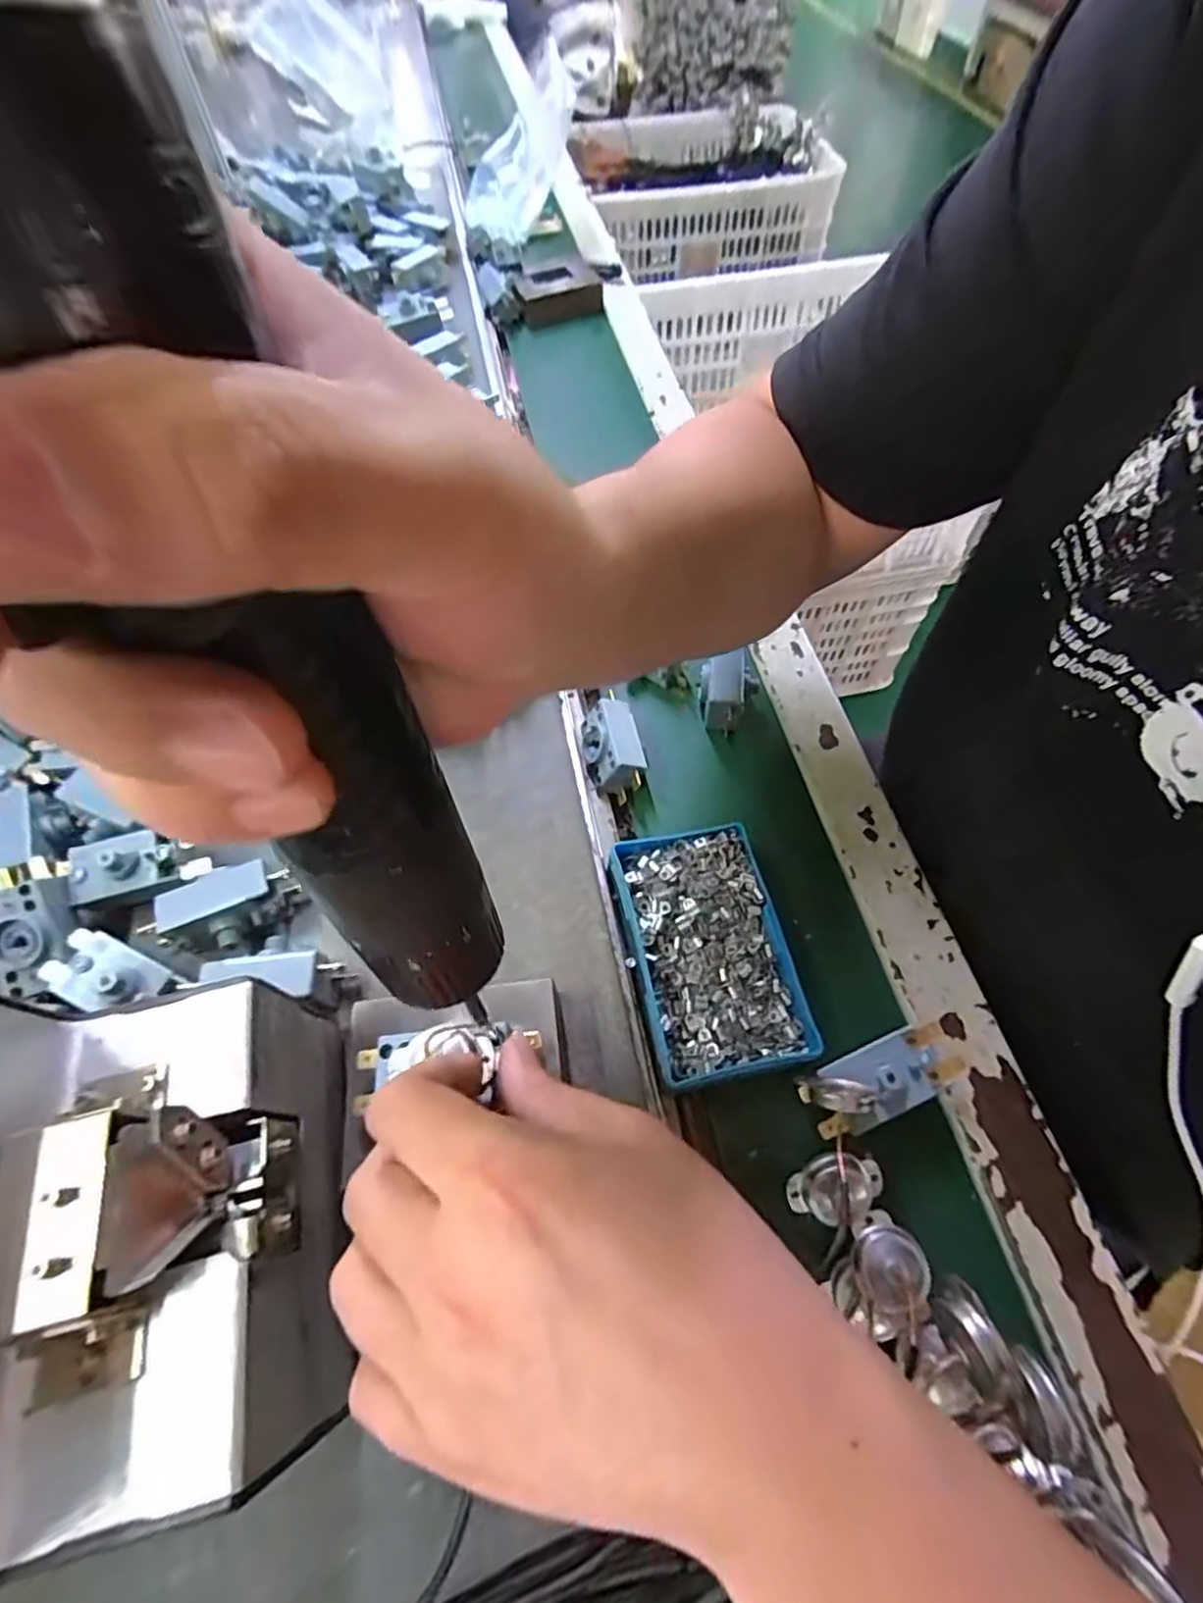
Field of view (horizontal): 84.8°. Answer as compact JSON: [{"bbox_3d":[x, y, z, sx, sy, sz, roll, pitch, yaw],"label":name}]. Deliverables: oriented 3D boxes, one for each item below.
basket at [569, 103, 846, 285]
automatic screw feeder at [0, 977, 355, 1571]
[{"bbox_3d":[0.174,-1.161,1.244,0.446,0.142,0.359,-12,60,-6],"label":"basket"},{"bbox_3d":[-0.129,0.117,0.179,0.093,0.132,0.122,-13,60,-7],"label":"automatic screw feeder"}]

